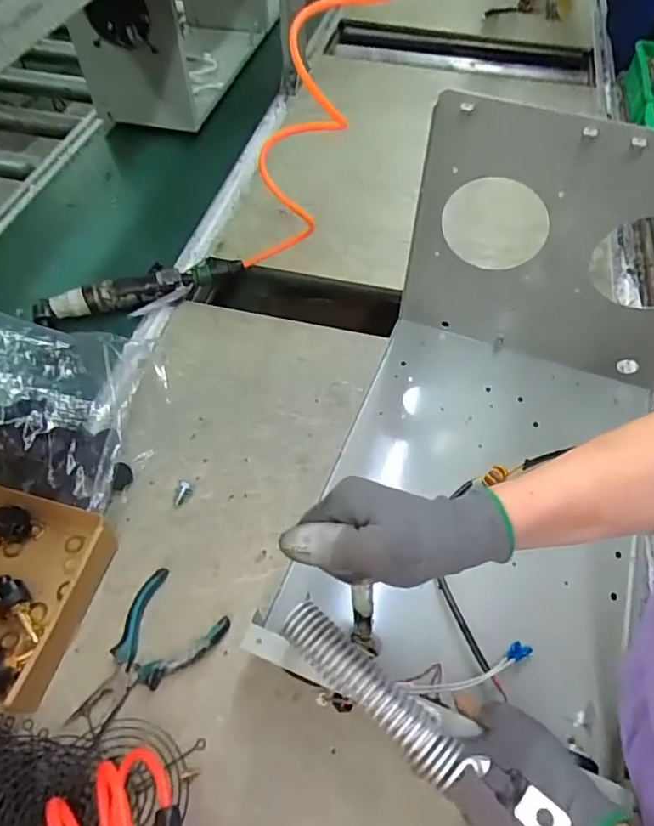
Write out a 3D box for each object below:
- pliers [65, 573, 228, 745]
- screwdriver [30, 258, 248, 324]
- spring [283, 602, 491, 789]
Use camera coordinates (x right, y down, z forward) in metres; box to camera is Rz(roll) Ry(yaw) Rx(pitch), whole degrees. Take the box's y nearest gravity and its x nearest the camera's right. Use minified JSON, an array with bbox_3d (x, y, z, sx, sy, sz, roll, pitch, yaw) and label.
[{"bbox_3d":[-0.172,0.228,0.506,0.092,0.017,0.140,32,61,20],"label":"pliers"},{"bbox_3d":[-0.261,-0.174,0.759,0.285,0.044,0.050,-17,57,-12],"label":"screwdriver"},{"bbox_3d":[0.028,0.186,0.364,0.146,0.022,0.030,36,62,24],"label":"spring"}]

